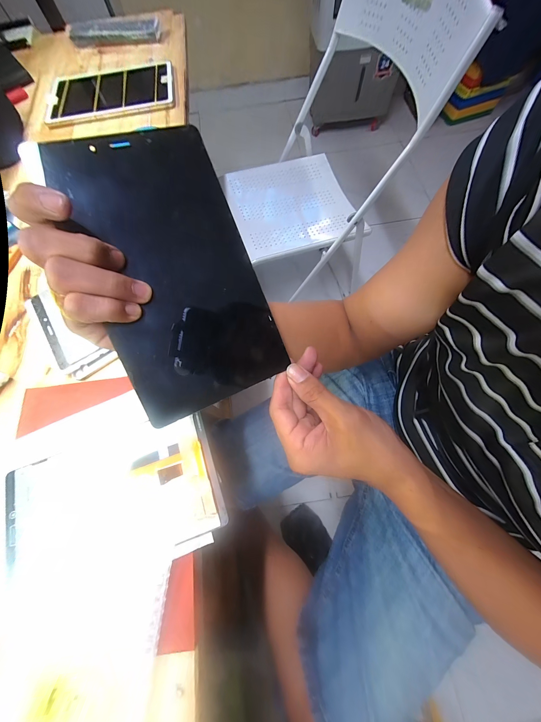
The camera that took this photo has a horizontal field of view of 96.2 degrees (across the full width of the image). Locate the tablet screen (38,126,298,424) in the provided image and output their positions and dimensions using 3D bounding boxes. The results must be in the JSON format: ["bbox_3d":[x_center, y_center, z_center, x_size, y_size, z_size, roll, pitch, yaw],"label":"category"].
[{"bbox_3d":[-0.069,-0.065,0.184,0.114,0.004,0.198,-23,97,-16],"label":"tablet screen"}]

